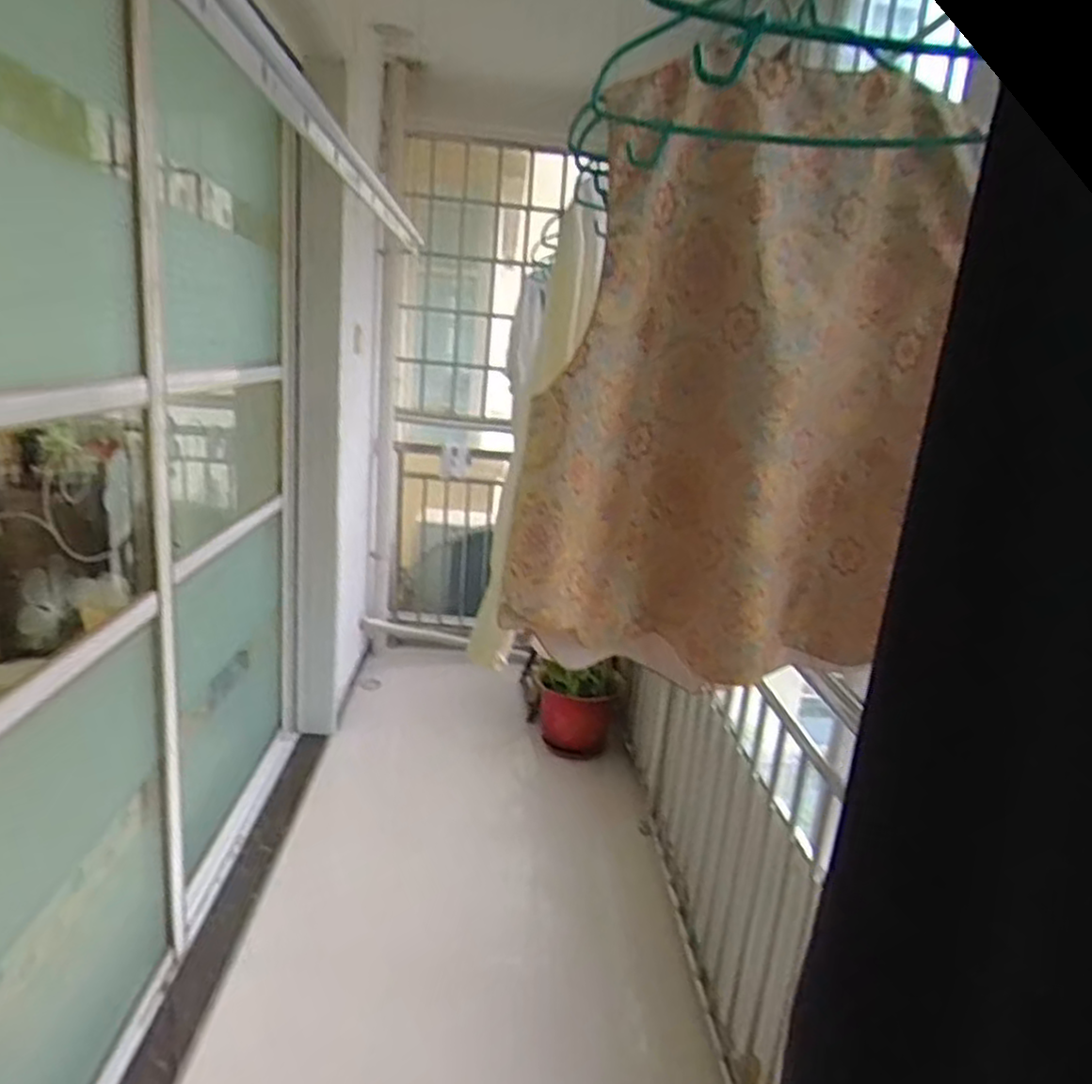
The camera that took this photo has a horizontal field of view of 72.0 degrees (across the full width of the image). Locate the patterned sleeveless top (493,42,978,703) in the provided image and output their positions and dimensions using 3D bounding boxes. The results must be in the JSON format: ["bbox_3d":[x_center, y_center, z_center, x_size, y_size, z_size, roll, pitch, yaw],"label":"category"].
[{"bbox_3d":[0.170,-0.137,0.690,0.380,0.529,0.080,1,15,-14],"label":"patterned sleeveless top"}]

